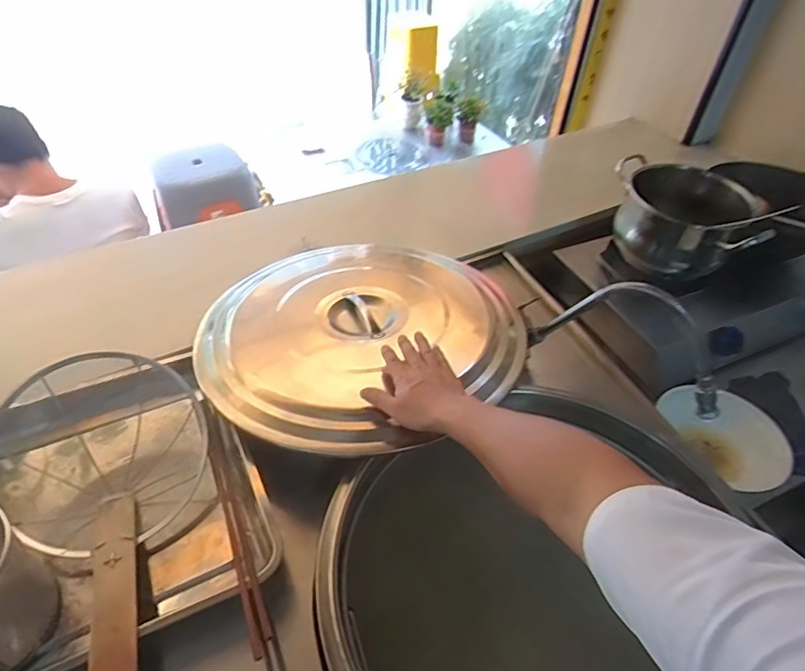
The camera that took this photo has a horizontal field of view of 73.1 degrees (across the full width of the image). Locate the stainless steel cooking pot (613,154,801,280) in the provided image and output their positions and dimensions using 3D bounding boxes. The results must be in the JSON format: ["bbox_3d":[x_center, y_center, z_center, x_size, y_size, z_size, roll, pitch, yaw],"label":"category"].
[{"bbox_3d":[0.569,-0.235,1.126,0.271,0.143,0.274,15,46,10],"label":"stainless steel cooking pot"}]

